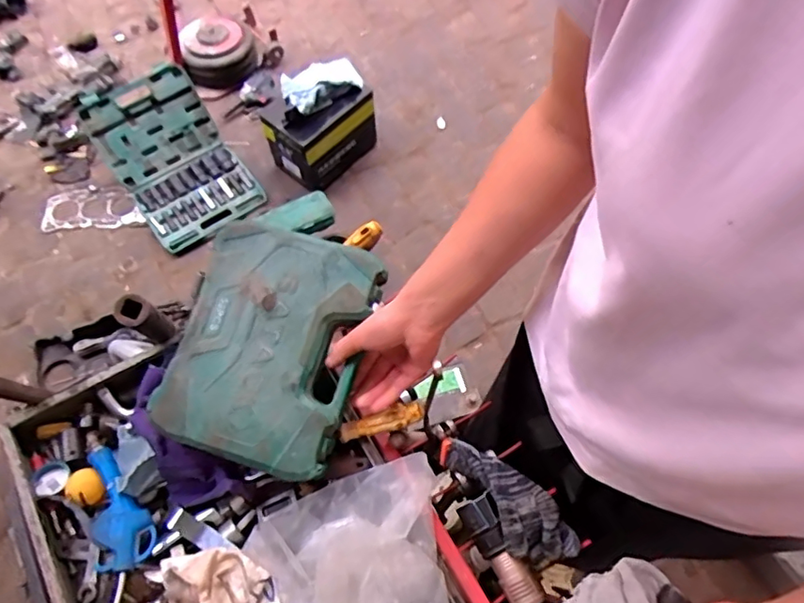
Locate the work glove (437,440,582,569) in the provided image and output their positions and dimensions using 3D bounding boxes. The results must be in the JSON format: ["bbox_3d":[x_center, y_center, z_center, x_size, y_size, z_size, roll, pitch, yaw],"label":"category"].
[{"bbox_3d":[0.118,0.206,0.595,0.075,0.042,0.168,-31,68,-16],"label":"work glove"}]

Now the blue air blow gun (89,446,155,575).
[{"bbox_3d":[-0.300,0.211,0.591,0.057,0.024,0.132,-19,66,-10],"label":"blue air blow gun"}]

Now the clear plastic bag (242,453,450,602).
[{"bbox_3d":[-0.043,0.285,0.534,0.197,0.066,0.224,-14,65,-8],"label":"clear plastic bag"}]

